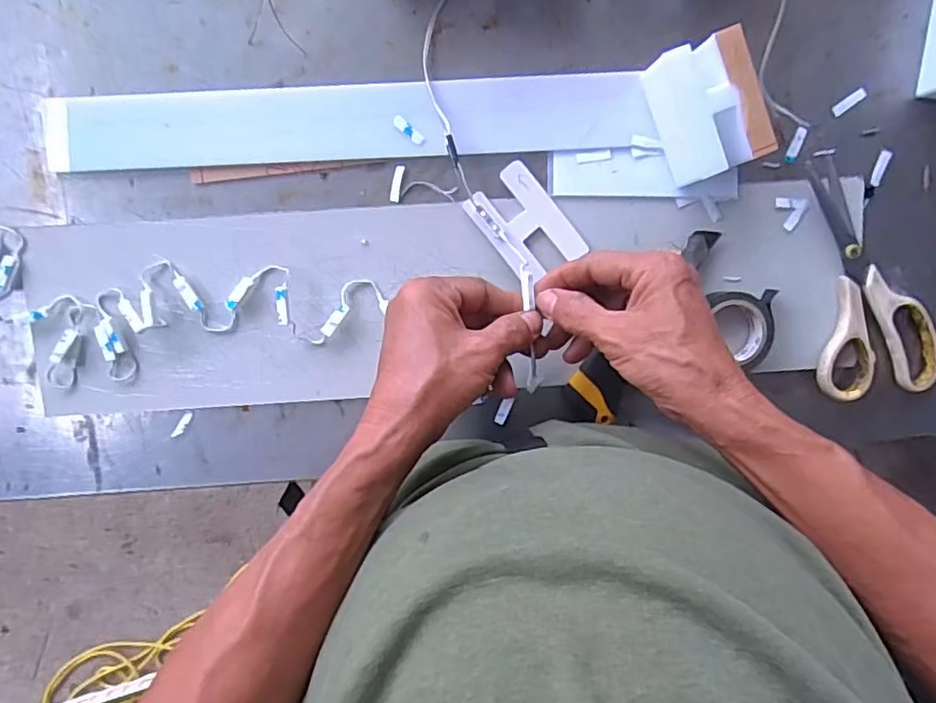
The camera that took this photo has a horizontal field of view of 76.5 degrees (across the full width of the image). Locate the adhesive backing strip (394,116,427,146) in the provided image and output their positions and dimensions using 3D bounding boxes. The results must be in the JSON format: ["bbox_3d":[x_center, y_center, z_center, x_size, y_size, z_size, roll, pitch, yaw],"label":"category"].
[{"bbox_3d":[-0.041,-0.155,0.418,0.027,0.004,0.008,37,96,-5],"label":"adhesive backing strip"}]

